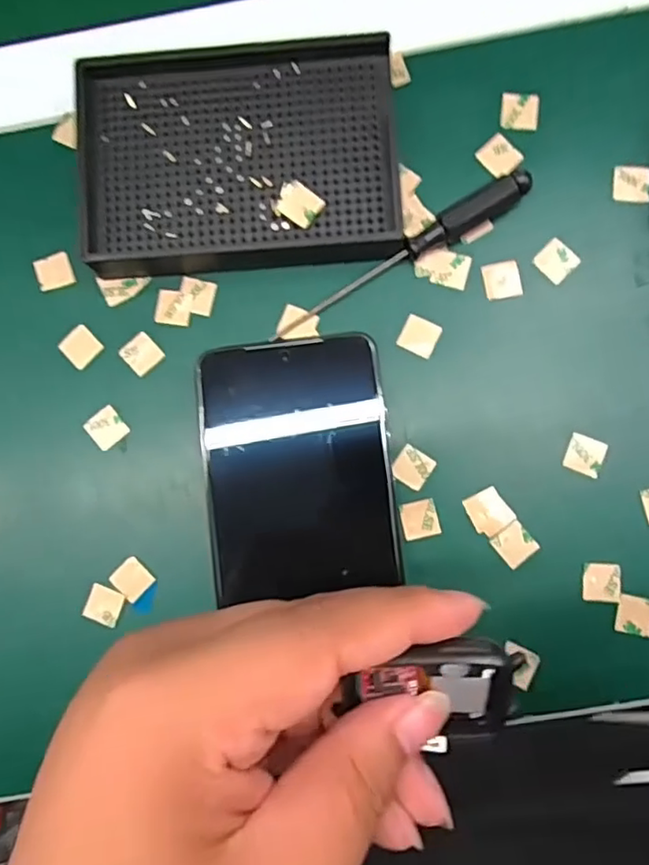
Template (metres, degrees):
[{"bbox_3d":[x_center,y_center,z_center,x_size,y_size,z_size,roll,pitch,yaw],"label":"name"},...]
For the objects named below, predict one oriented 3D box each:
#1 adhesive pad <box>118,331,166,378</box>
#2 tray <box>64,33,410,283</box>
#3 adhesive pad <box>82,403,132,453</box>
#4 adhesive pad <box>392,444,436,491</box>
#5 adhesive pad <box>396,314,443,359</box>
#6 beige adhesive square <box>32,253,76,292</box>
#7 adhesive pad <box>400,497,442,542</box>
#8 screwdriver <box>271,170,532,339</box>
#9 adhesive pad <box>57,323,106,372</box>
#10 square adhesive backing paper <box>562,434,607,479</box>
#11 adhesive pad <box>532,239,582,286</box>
[{"bbox_3d":[-0.082,-0.035,0.275,0.016,0.004,0.015,42,90,4],"label":"adhesive pad"},{"bbox_3d":[-0.036,-0.121,0.269,0.134,0.020,0.095,-2,87,3],"label":"tray"},{"bbox_3d":[-0.098,-0.002,0.275,0.016,0.004,0.016,-41,86,1],"label":"adhesive pad"},{"bbox_3d":[0.039,0.015,0.265,0.015,0.004,0.016,31,90,4],"label":"adhesive pad"},{"bbox_3d":[0.042,-0.042,0.269,0.016,0.004,0.015,25,89,4],"label":"adhesive pad"},{"bbox_3d":[-0.124,-0.074,0.282,0.016,0.004,0.015,-14,87,3],"label":"beige adhesive square"},{"bbox_3d":[0.041,0.037,0.263,0.016,0.004,0.015,-13,87,3],"label":"adhesive pad"},{"bbox_3d":[0.033,-0.078,0.267,0.124,0.012,0.012,-29,86,2],"label":"screwdriver"},{"bbox_3d":[-0.111,-0.039,0.278,0.016,0.004,0.016,45,91,4],"label":"adhesive pad"},{"bbox_3d":[0.112,0.010,0.262,0.017,0.004,0.016,23,89,4],"label":"square adhesive backing paper"},{"bbox_3d":[0.102,-0.075,0.268,0.016,0.004,0.016,45,91,4],"label":"adhesive pad"}]

